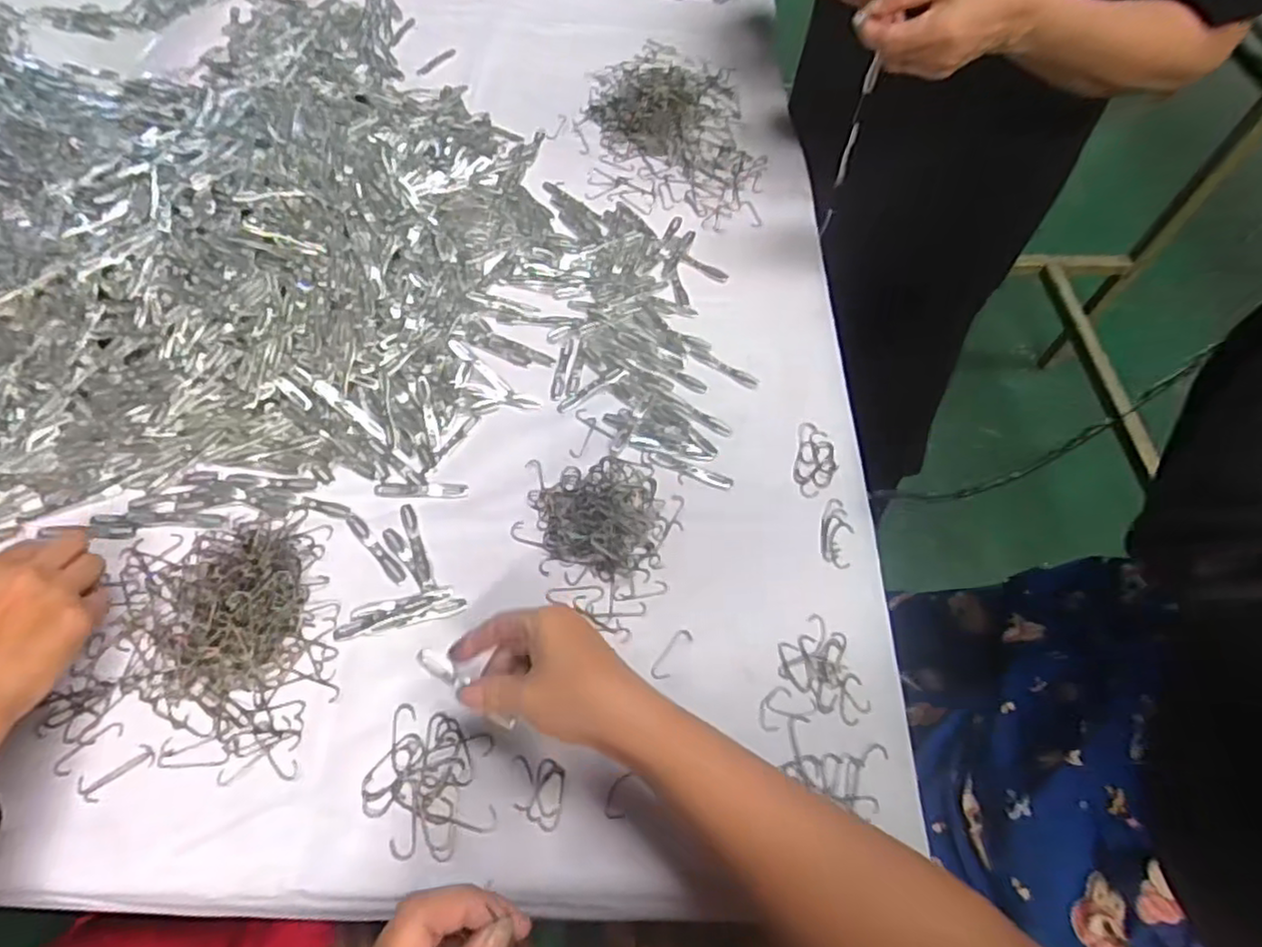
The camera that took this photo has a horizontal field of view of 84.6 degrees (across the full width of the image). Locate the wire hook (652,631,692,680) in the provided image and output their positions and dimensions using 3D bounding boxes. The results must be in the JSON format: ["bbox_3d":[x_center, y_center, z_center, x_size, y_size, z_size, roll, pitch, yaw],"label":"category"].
[{"bbox_3d":[0.029,0.128,0.489,0.013,0.004,0.040,31,62,13],"label":"wire hook"}]

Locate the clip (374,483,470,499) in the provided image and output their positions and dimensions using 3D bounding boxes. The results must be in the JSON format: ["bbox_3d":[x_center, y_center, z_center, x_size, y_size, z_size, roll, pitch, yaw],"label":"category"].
[{"bbox_3d":[-0.163,0.013,0.542,0.071,0.004,0.014,1,59,-4],"label":"clip"}]

